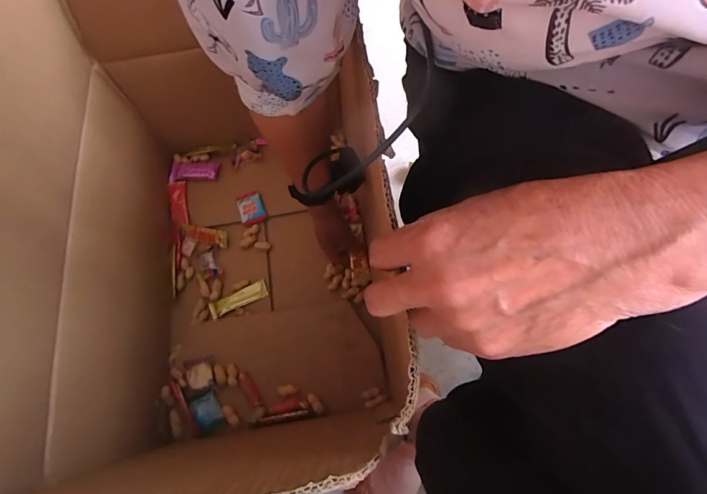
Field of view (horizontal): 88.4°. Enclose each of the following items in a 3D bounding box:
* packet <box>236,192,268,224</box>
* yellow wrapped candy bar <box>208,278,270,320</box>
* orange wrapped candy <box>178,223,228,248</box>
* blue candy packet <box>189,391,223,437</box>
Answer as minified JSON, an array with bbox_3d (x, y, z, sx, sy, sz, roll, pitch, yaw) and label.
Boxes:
[{"bbox_3d":[-0.193,-0.074,0.682,0.045,0.009,0.056,-20,71,-9],"label":"packet"},{"bbox_3d":[-0.200,0.090,0.634,0.100,0.011,0.027,-25,72,-11],"label":"yellow wrapped candy bar"},{"bbox_3d":[-0.272,-0.024,0.660,0.088,0.010,0.027,14,69,3],"label":"orange wrapped candy"},{"bbox_3d":[-0.225,0.258,0.558,0.038,0.009,0.057,-24,72,-11],"label":"blue candy packet"}]

